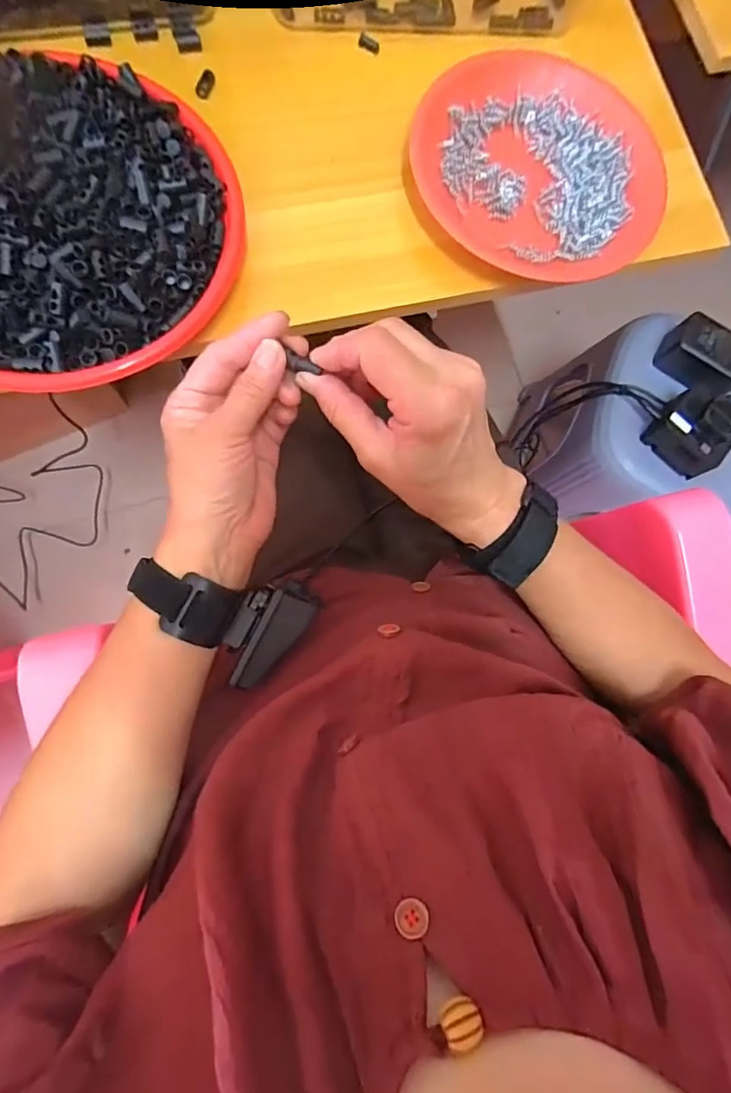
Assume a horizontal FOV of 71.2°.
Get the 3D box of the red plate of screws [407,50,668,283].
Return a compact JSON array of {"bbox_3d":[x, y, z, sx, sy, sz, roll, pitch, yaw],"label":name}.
[{"bbox_3d":[0.136,-0.289,0.391,0.190,0.024,0.166,41,80,1],"label":"red plate of screws"}]

